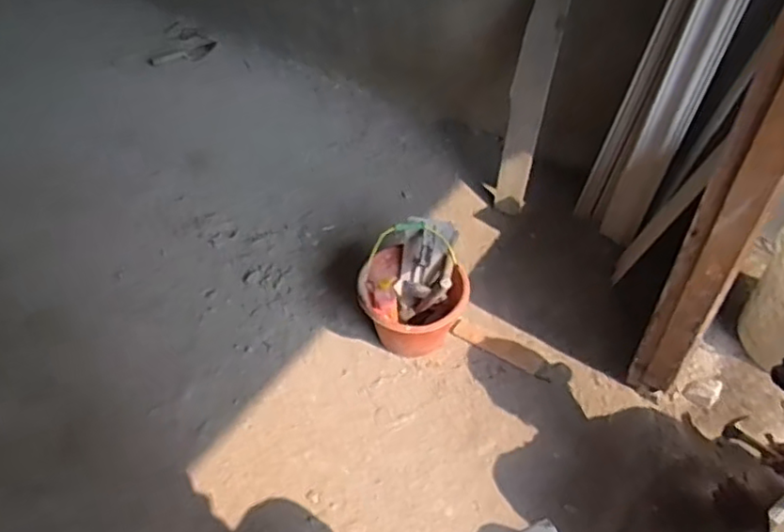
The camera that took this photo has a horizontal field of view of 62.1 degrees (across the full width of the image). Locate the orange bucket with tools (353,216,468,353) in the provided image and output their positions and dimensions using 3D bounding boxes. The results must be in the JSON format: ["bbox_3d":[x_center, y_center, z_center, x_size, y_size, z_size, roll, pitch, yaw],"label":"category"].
[{"bbox_3d":[0.055,0.066,1.672,0.265,0.353,0.274,-2,49,2],"label":"orange bucket with tools"}]

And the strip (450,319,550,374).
[{"bbox_3d":[0.286,0.211,1.750,0.263,0.013,0.061,24,54,23],"label":"strip"}]

